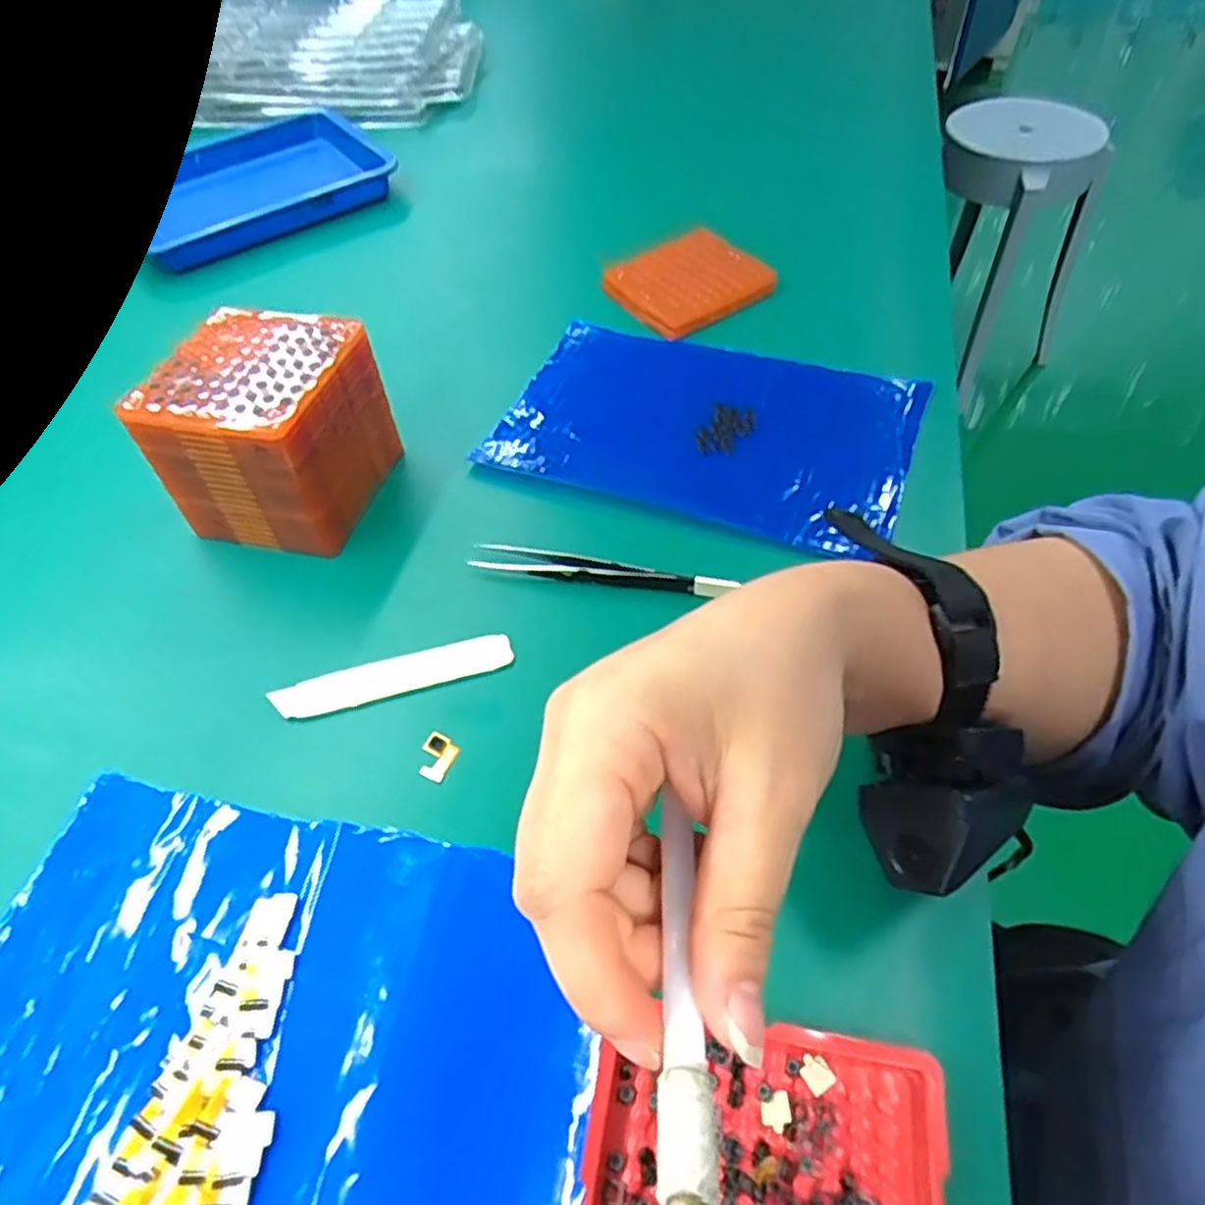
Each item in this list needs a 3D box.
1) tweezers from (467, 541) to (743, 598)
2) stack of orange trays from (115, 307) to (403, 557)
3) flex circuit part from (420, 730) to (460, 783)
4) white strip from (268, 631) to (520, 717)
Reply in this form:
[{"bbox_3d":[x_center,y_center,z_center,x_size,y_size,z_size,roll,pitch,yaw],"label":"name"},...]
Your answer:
[{"bbox_3d":[-0.002,-0.015,0.348,0.124,0.009,0.014,11,54,12],"label":"tweezers"},{"bbox_3d":[-0.162,-0.085,0.371,0.085,0.078,0.093,11,54,12],"label":"stack of orange trays"},{"bbox_3d":[-0.067,0.061,0.298,0.015,0.004,0.018,19,56,18],"label":"flex circuit part"},{"bbox_3d":[-0.091,0.032,0.322,0.102,0.004,0.019,-13,53,-6],"label":"white strip"}]

